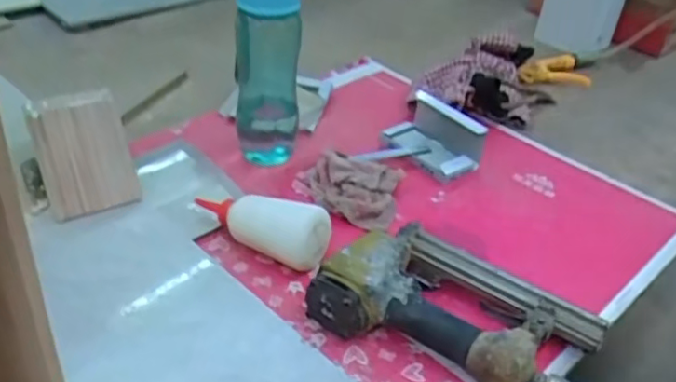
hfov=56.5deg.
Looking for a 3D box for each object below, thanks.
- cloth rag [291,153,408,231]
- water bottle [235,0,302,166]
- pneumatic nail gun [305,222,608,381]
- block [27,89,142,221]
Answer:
[{"bbox_3d":[0.011,-0.011,0.753,0.124,0.030,0.116,12,36,7],"label":"cloth rag"},{"bbox_3d":[-0.083,-0.150,0.756,0.078,0.239,0.071,1,36,-8],"label":"water bottle"},{"bbox_3d":[0.114,0.101,0.578,0.246,0.059,0.153,19,37,16],"label":"pneumatic nail gun"},{"bbox_3d":[-0.261,-0.039,0.652,0.086,0.121,0.024,-16,10,-28],"label":"block"}]

